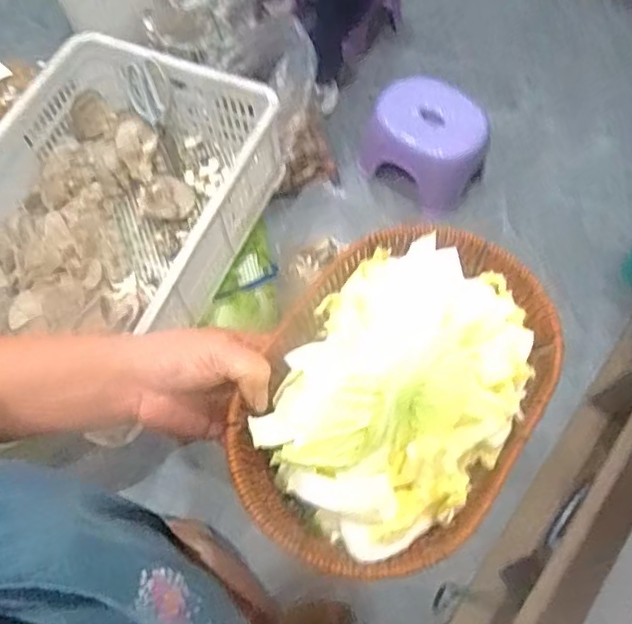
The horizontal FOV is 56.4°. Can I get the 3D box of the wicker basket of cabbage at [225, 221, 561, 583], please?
[{"bbox_3d":[0.054,0.037,0.365,0.158,0.066,0.238,35,73,13],"label":"wicker basket of cabbage"}]

